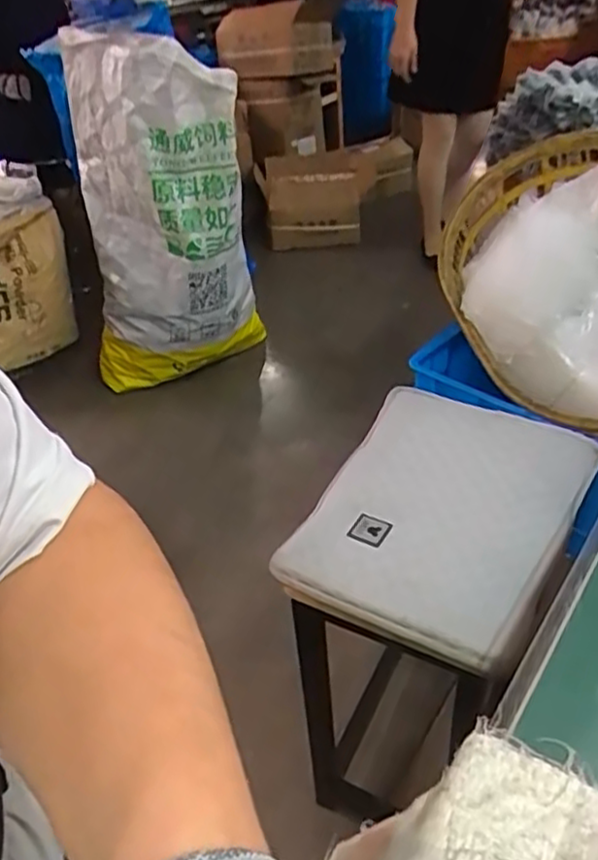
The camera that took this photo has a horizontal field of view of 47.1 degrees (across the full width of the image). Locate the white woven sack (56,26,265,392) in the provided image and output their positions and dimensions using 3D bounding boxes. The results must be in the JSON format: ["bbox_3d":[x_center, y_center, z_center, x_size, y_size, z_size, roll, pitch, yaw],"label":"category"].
[{"bbox_3d":[-0.343,-0.507,1.702,0.437,0.806,0.274,-12,39,-10],"label":"white woven sack"}]

